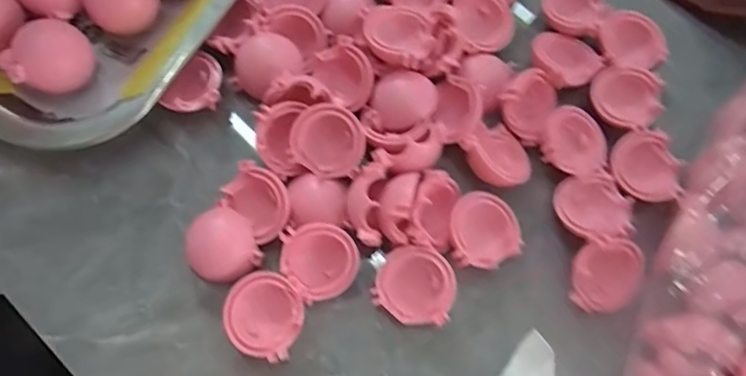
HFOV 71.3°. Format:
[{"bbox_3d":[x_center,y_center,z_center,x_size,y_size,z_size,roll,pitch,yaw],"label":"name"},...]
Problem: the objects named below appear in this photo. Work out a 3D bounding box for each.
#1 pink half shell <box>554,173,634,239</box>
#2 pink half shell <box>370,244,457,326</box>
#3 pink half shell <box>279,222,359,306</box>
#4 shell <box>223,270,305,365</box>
[{"bbox_3d":[0.092,0.008,0.217,0.027,0.019,0.030,-33,79,-13],"label":"pink half shell"},{"bbox_3d":[0.017,0.038,0.206,0.030,0.016,0.030,0,85,4],"label":"pink half shell"},{"bbox_3d":[-0.021,0.028,0.202,0.028,0.015,0.028,1,79,-7],"label":"pink half shell"},{"bbox_3d":[-0.040,0.048,0.200,0.029,0.015,0.029,-1,72,2],"label":"shell"}]

